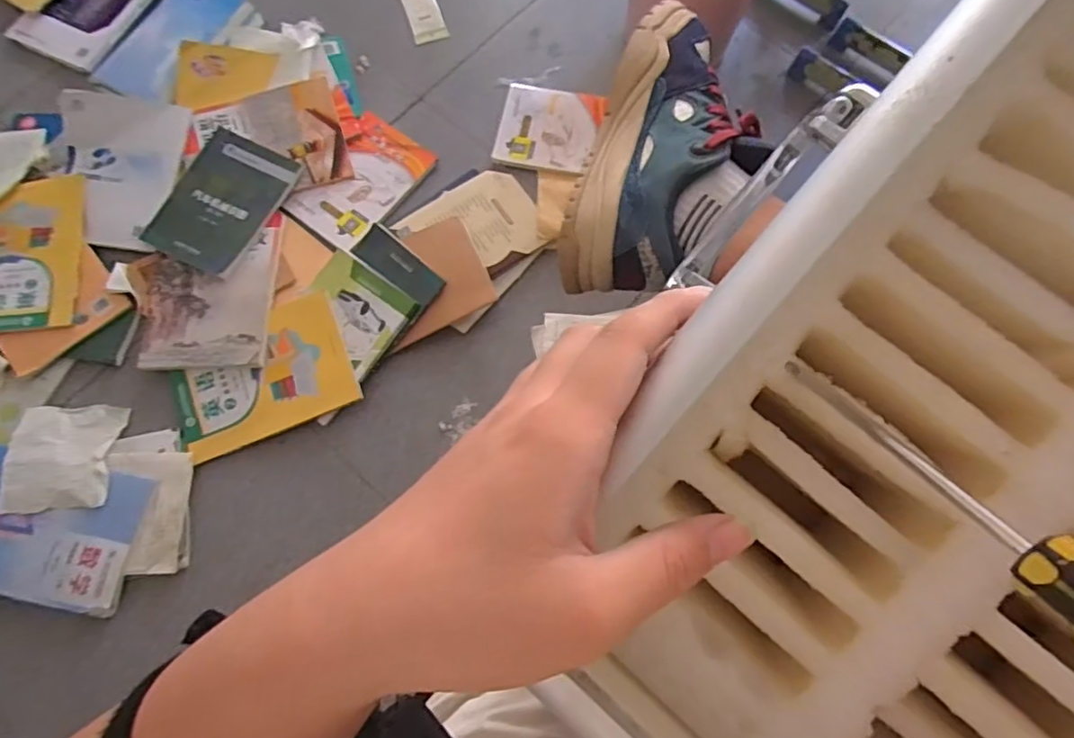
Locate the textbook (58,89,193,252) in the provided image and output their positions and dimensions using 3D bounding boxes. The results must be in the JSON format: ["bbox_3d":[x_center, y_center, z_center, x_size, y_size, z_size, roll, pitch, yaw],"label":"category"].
[{"bbox_3d":[-0.743,-0.351,1.058,0.201,0.022,0.275,6,83,-7],"label":"textbook"}]

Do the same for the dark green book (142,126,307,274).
[{"bbox_3d":[-0.556,-0.299,1.059,0.183,0.016,0.250,23,74,6],"label":"dark green book"}]

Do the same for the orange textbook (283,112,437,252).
[{"bbox_3d":[-0.316,-0.338,1.082,0.174,0.020,0.260,30,71,10],"label":"orange textbook"}]

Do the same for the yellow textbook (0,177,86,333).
[{"bbox_3d":[-0.904,-0.194,1.033,0.216,0.022,0.278,-4,74,-2],"label":"yellow textbook"}]

